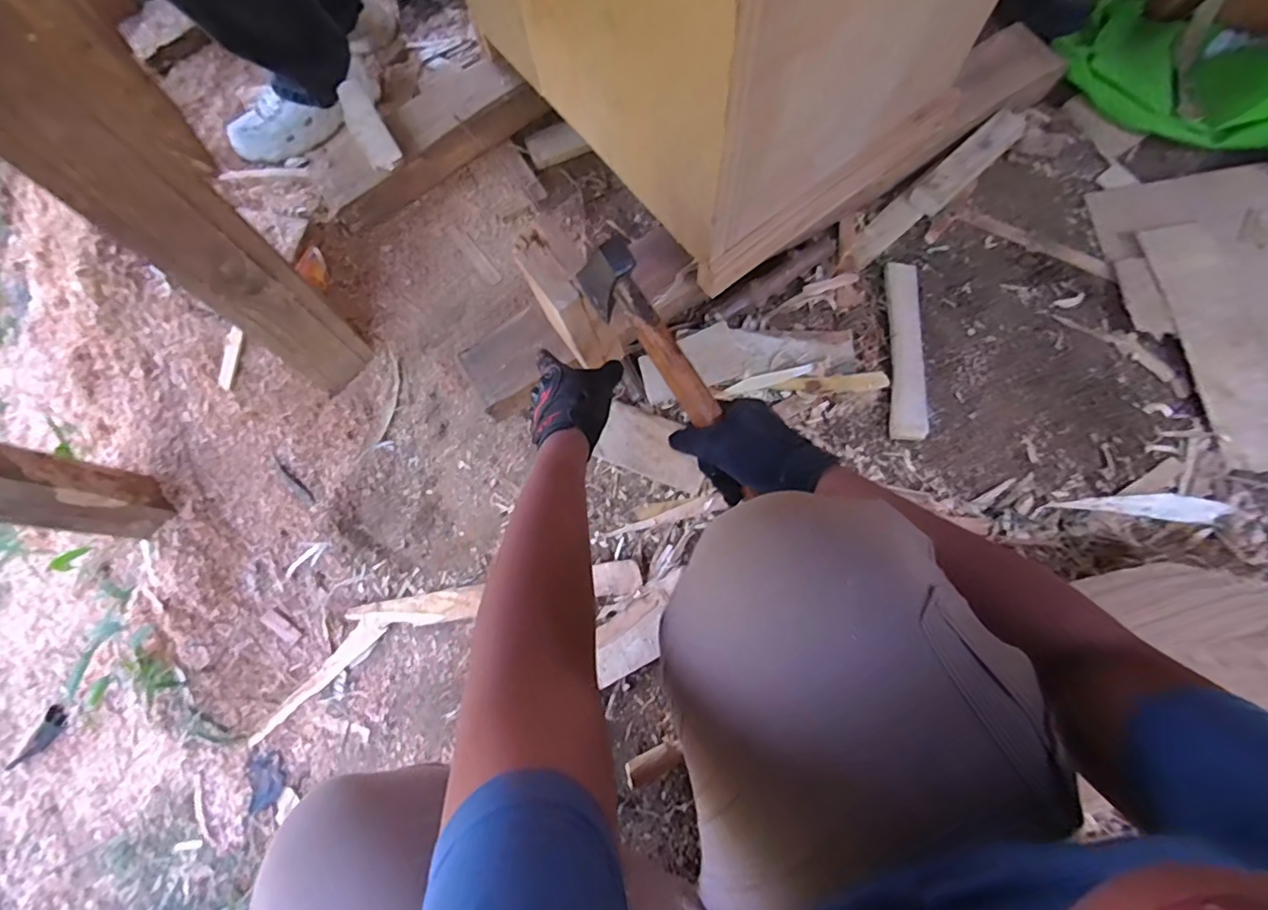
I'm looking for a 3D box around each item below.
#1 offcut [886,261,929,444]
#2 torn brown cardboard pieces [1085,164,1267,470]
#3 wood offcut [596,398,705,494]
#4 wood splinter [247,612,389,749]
[{"bbox_3d":[0.413,-0.162,0.825,0.047,0.021,0.280,4,76,2],"label":"offcut"},{"bbox_3d":[0.918,-0.214,0.780,0.337,0.032,0.478,-10,74,10],"label":"torn brown cardboard pieces"},{"bbox_3d":[0.033,-0.011,0.827,0.160,0.015,0.093,21,94,11],"label":"wood offcut"},{"bbox_3d":[-0.568,0.401,0.982,0.375,0.022,0.040,-42,78,11],"label":"wood splinter"}]

